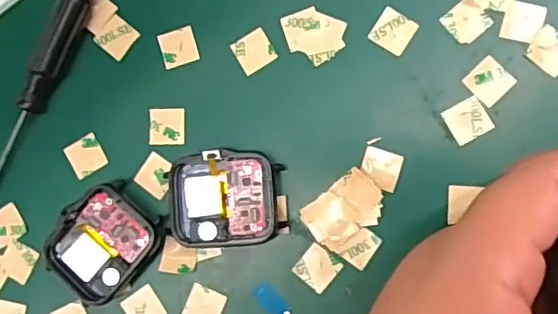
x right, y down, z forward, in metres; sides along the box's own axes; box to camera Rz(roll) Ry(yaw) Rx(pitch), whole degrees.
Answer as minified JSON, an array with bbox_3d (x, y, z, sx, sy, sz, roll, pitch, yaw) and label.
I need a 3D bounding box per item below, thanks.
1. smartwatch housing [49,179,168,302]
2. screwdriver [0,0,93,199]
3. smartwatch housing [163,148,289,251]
[{"bbox_3d":[-0.073,0.036,0.247,0.036,0.010,0.046,40,93,9],"label":"smartwatch housing"},{"bbox_3d":[-0.110,-0.015,0.251,0.010,0.017,0.130,26,91,9],"label":"screwdriver"},{"bbox_3d":[-0.022,0.017,0.240,0.045,0.012,0.038,-4,86,8],"label":"smartwatch housing"}]

